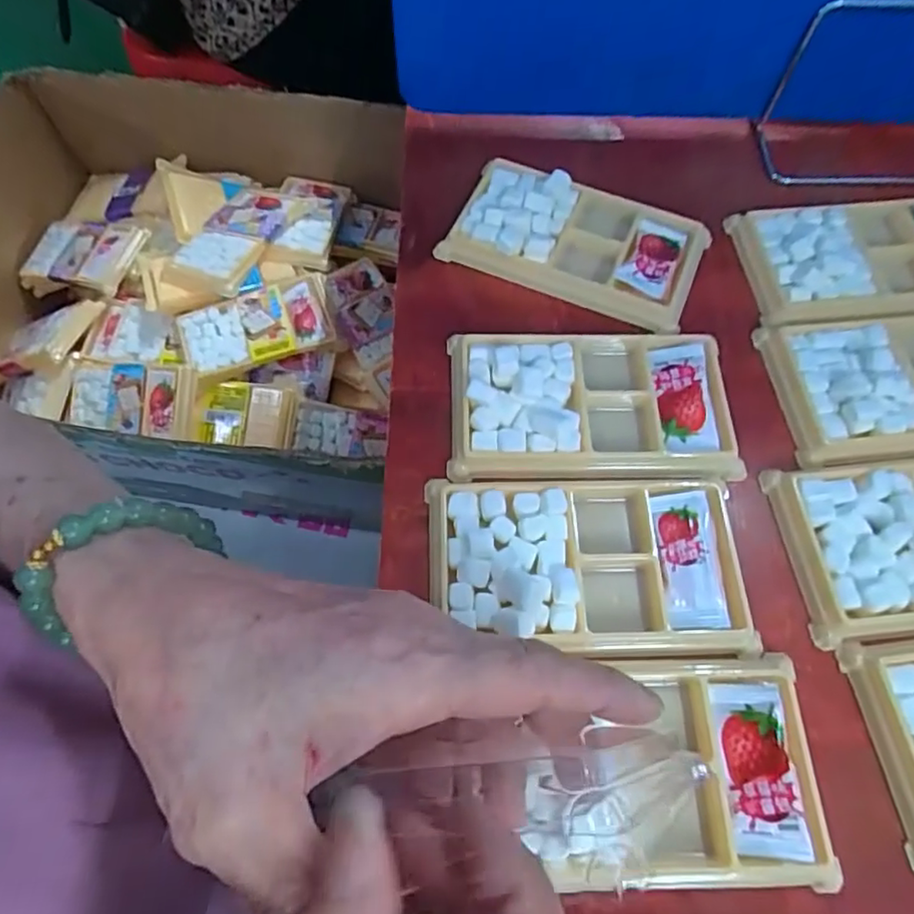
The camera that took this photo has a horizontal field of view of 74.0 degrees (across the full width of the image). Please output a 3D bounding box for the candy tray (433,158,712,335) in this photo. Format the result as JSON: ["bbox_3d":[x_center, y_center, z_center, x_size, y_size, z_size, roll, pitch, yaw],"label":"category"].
[{"bbox_3d":[0.067,-0.122,0.335,0.132,0.016,0.075,23,68,10],"label":"candy tray"}]

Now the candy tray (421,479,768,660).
[{"bbox_3d":[0.055,0.044,0.257,0.131,0.012,0.076,-2,65,0],"label":"candy tray"}]

